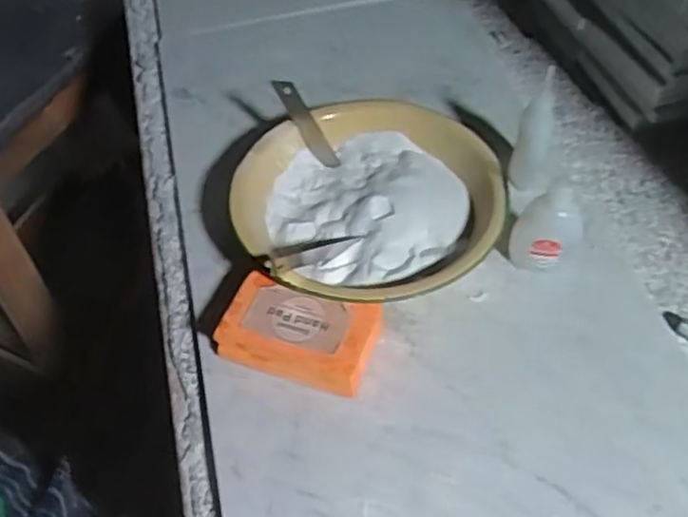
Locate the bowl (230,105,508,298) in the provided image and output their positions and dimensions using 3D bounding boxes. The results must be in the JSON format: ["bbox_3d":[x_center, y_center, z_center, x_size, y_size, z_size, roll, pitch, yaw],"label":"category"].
[{"bbox_3d":[0.015,-0.038,0.508,0.183,0.058,0.181,0,51,0],"label":"bowl"}]

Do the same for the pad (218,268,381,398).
[{"bbox_3d":[-0.028,0.050,0.449,0.098,0.036,0.052,16,54,14],"label":"pad"}]

